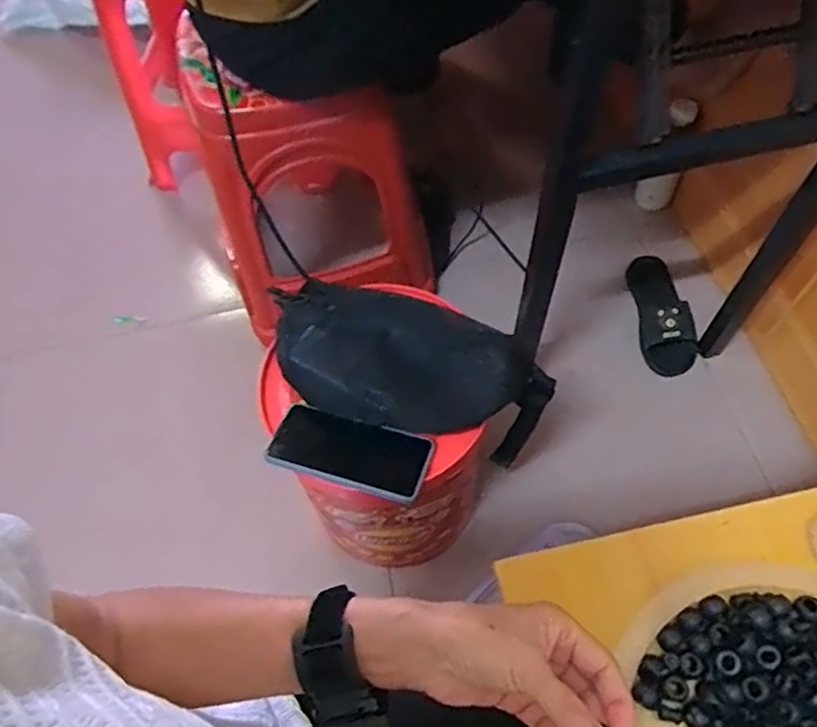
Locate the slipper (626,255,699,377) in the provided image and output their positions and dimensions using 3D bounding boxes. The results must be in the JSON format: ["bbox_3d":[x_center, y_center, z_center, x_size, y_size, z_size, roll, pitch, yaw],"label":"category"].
[{"bbox_3d":[0.446,-0.103,1.137,0.088,0.088,0.244,-2,61,2],"label":"slipper"}]

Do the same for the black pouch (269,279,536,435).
[{"bbox_3d":[-0.021,-0.004,0.701,0.296,0.055,0.134,15,63,12],"label":"black pouch"}]

